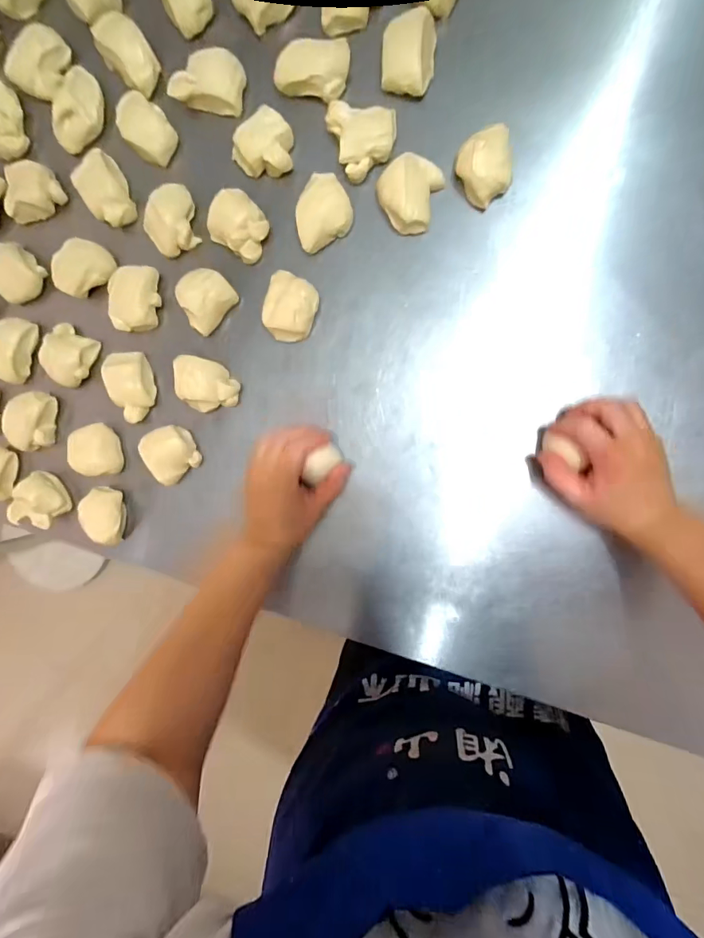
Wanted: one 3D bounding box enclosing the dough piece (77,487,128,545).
[{"bbox_3d":[-0.289,0.053,0.533,0.046,0.037,0.067,11,95,7],"label":"dough piece"}]

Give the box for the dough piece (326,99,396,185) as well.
[{"bbox_3d":[0.013,-0.341,0.462,0.063,0.023,0.069,-21,90,8],"label":"dough piece"}]

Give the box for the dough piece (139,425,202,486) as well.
[{"bbox_3d":[-0.203,-0.018,0.513,0.054,0.036,0.059,-33,89,8],"label":"dough piece"}]

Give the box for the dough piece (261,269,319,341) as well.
[{"bbox_3d":[-0.065,-0.171,0.485,0.053,0.028,0.067,16,95,6],"label":"dough piece"}]

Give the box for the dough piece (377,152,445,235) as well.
[{"bbox_3d":[0.057,-0.281,0.462,0.059,0.034,0.067,20,96,6],"label":"dough piece"}]

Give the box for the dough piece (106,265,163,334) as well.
[{"bbox_3d":[-0.243,-0.189,0.513,0.057,0.036,0.067,-2,93,8],"label":"dough piece"}]

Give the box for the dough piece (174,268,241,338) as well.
[{"bbox_3d":[-0.159,-0.185,0.500,0.059,0.042,0.052,-44,87,8],"label":"dough piece"}]

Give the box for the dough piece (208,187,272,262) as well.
[{"bbox_3d":[-0.119,-0.260,0.484,0.061,0.032,0.055,36,97,4],"label":"dough piece"}]

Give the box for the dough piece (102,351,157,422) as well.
[{"bbox_3d":[-0.248,-0.092,0.515,0.046,0.033,0.075,-5,93,8],"label":"dough piece"}]

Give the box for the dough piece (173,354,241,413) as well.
[{"bbox_3d":[-0.160,-0.093,0.503,0.065,0.028,0.056,6,94,7],"label":"dough piece"}]

